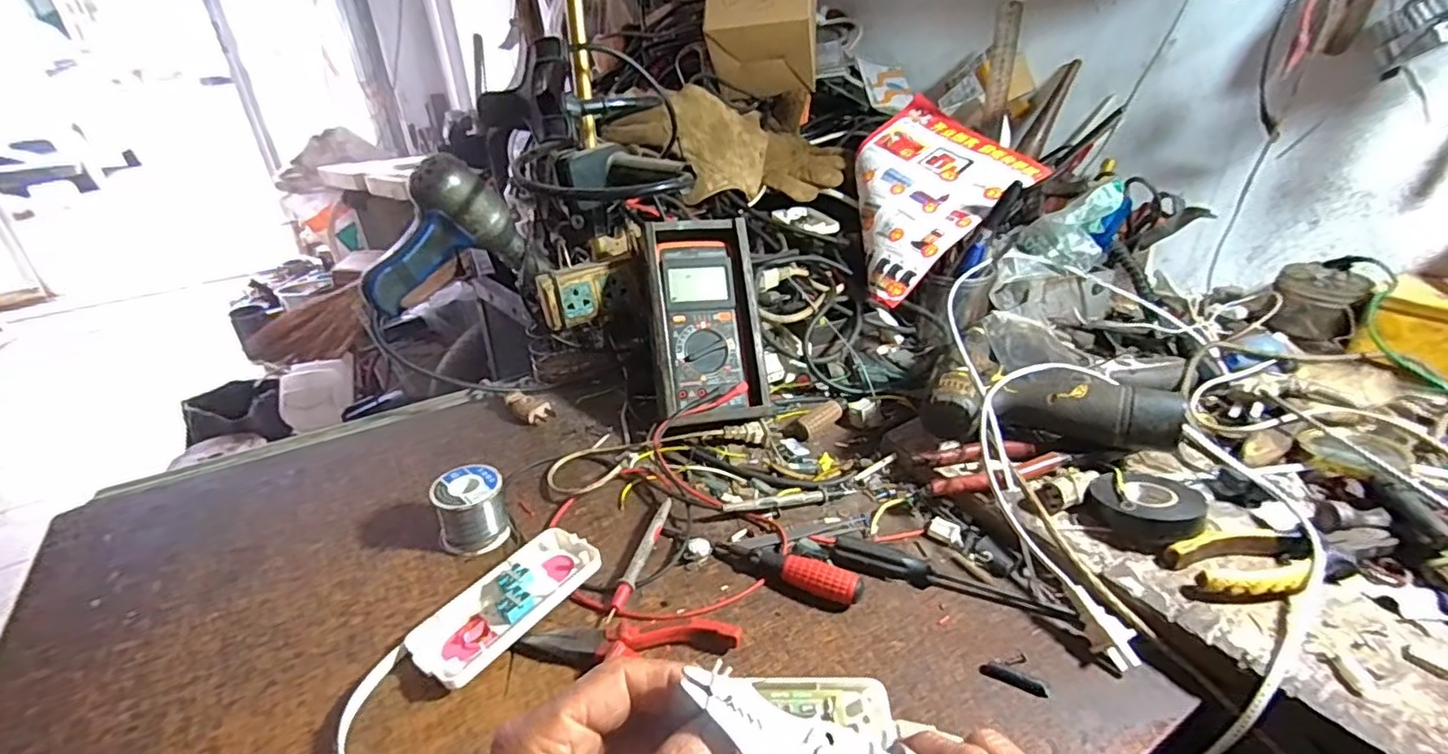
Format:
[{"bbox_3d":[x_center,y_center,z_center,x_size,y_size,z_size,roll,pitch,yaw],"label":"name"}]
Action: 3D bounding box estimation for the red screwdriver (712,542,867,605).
[{"bbox_3d":[0.047,0.142,0.464,0.112,0.021,0.020,15,35,26],"label":"red screwdriver"}]

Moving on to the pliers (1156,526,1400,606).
[{"bbox_3d":[0.388,0.122,0.438,0.160,0.020,0.058,-11,32,-15],"label":"pliers"}]

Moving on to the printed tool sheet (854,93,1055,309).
[{"bbox_3d":[0.232,-0.234,0.782,0.274,0.030,0.231,-36,55,-10],"label":"printed tool sheet"}]

